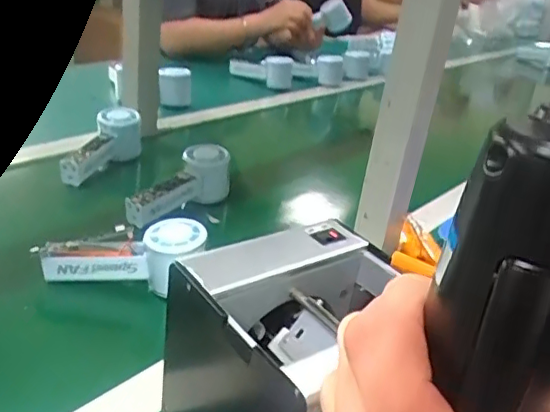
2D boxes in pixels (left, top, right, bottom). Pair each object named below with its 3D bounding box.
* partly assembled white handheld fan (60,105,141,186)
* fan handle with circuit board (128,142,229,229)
[{"bbox_3d":[-0.231,-0.081,0.769,0.067,0.056,0.135,12,27,9],"label":"partly assembled white handheld fan"},{"bbox_3d":[-0.111,-0.024,0.693,0.059,0.060,0.143,19,29,22],"label":"fan handle with circuit board"}]

